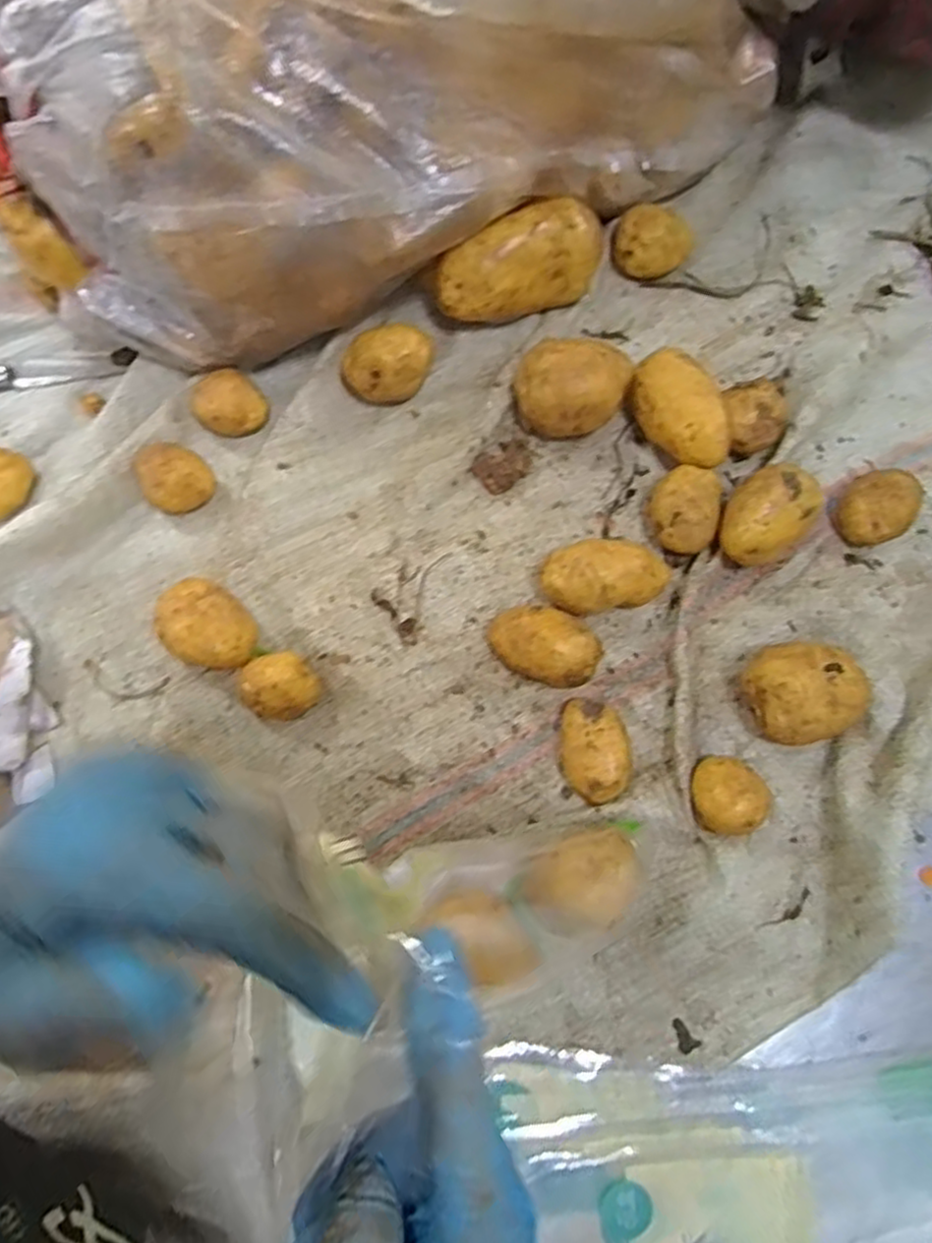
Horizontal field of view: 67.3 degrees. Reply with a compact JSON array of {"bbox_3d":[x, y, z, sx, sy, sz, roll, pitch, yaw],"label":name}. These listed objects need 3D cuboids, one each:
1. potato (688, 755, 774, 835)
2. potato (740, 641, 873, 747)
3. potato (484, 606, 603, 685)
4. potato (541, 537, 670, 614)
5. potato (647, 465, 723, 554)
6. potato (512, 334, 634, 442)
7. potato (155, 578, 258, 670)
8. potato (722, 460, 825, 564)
[{"bbox_3d":[0.171,0.114,0.463,0.044,0.037,0.048,0,76,2],"label":"potato"},{"bbox_3d":[0.226,0.047,0.470,0.069,0.054,0.064,0,76,2],"label":"potato"},{"bbox_3d":[0.054,0.018,0.489,0.075,0.042,0.047,17,77,6],"label":"potato"},{"bbox_3d":[0.099,-0.032,0.496,0.087,0.046,0.050,-19,77,-3],"label":"potato"},{"bbox_3d":[0.157,-0.079,0.509,0.048,0.039,0.055,13,77,5],"label":"potato"},{"bbox_3d":[0.078,-0.171,0.523,0.079,0.051,0.062,5,77,3],"label":"potato"},{"bbox_3d":[-0.177,0.007,0.488,0.069,0.043,0.054,39,80,10],"label":"potato"},{"bbox_3d":[0.211,-0.073,0.496,0.078,0.049,0.057,-39,78,-8],"label":"potato"}]

